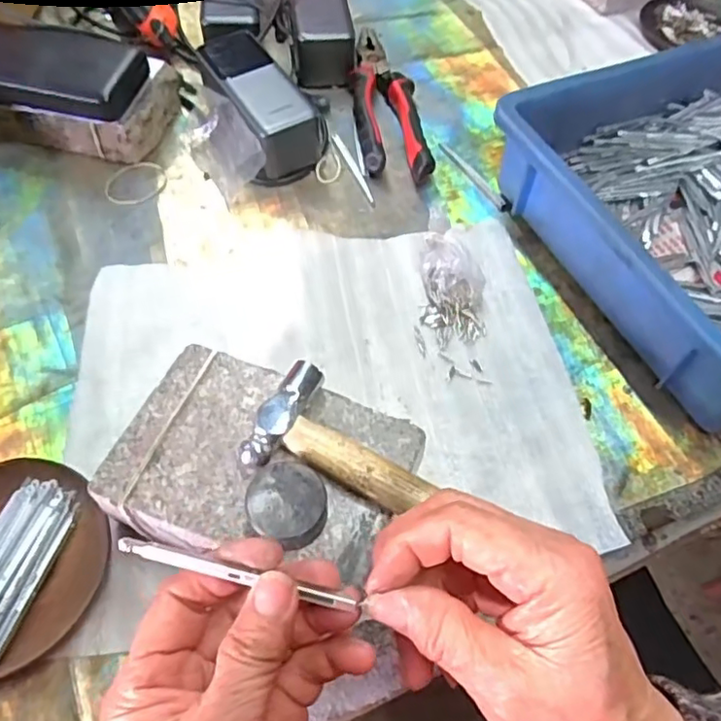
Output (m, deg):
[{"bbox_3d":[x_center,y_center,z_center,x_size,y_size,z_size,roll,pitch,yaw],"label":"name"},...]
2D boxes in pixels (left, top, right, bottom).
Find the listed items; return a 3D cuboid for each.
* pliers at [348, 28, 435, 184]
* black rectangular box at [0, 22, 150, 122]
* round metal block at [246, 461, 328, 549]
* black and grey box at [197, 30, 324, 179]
[{"bbox_3d":[0.021,-0.241,0.564,0.057,0.025,0.213,-4,59,-6],"label":"pliers"},{"bbox_3d":[-0.254,-0.238,0.495,0.148,0.023,0.078,12,58,4],"label":"black rectangular box"},{"bbox_3d":[-0.036,0.070,0.295,0.038,0.020,0.035,2,58,-2],"label":"round metal block"},{"bbox_3d":[-0.091,-0.225,0.529,0.065,0.055,0.145,-29,64,-19],"label":"black and grey box"}]

